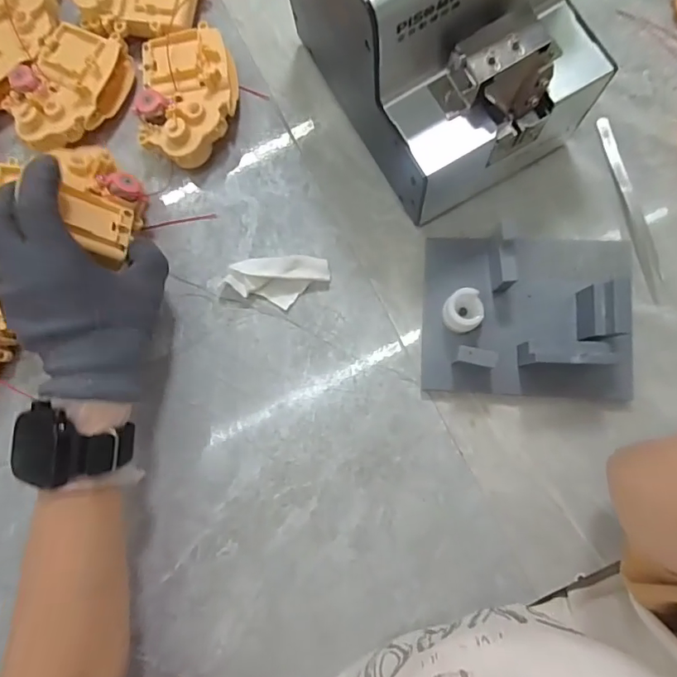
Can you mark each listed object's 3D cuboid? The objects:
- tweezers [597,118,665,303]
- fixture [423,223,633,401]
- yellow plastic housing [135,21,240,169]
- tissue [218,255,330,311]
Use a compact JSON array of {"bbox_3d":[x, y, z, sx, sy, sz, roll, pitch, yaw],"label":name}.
[{"bbox_3d":[0.207,-0.094,0.334,0.012,0.005,0.135,-13,82,4],"label":"tweezers"},{"bbox_3d":[0.128,-0.019,0.313,0.136,0.045,0.114,2,83,6],"label":"fixture"},{"bbox_3d":[-0.113,-0.181,0.360,0.071,0.038,0.105,0,83,5],"label":"yellow plastic housing"},{"bbox_3d":[-0.048,-0.041,0.347,0.081,0.013,0.035,-3,82,5],"label":"tissue"}]

